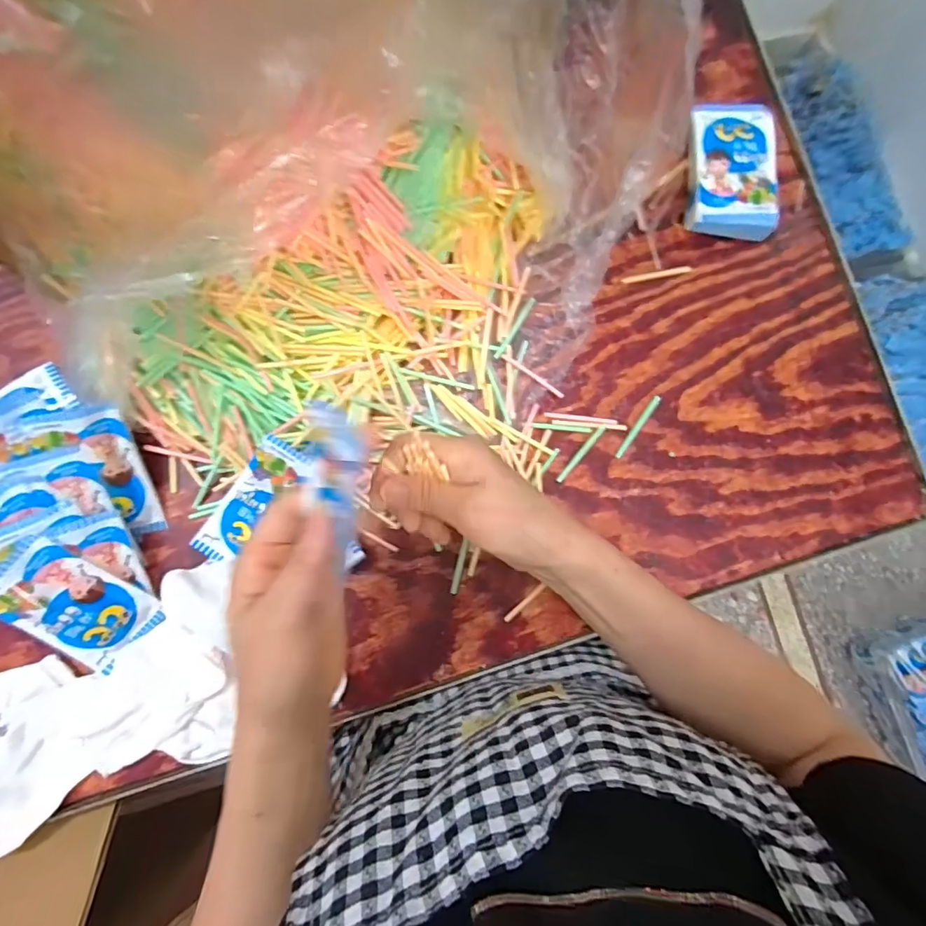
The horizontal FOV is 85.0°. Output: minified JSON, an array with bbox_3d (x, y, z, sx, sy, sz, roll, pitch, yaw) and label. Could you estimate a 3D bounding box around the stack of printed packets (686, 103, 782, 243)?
[{"bbox_3d":[0.231,-0.257,0.442,0.076,0.030,0.117,2,84,-3],"label":"stack of printed packets"}]

